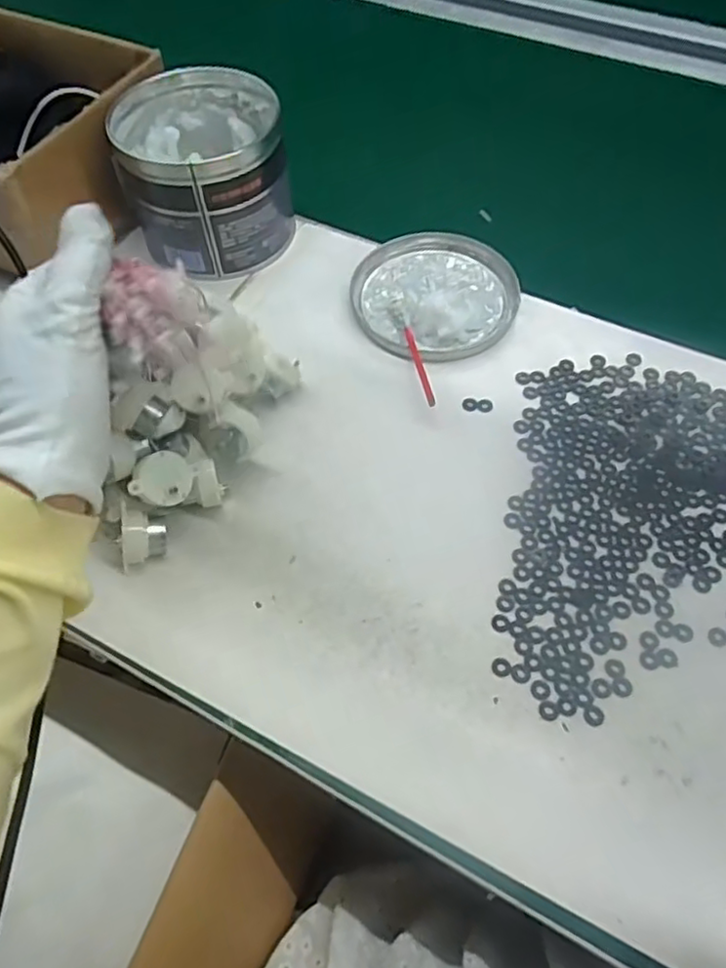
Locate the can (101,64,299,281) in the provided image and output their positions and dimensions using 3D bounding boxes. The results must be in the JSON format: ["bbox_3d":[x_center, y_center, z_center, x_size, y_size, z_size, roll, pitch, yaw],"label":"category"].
[{"bbox_3d":[-0.126,-0.252,0.524,0.121,0.108,0.132,0,58,0],"label":"can"}]

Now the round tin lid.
[{"bbox_3d":[0.057,-0.154,0.513,0.126,0.022,0.128,0,58,0],"label":"round tin lid"}]

